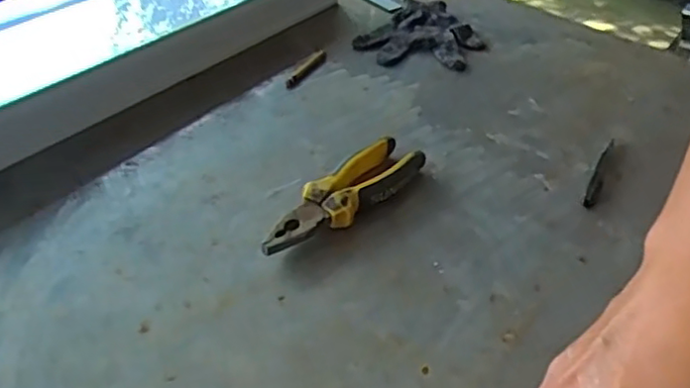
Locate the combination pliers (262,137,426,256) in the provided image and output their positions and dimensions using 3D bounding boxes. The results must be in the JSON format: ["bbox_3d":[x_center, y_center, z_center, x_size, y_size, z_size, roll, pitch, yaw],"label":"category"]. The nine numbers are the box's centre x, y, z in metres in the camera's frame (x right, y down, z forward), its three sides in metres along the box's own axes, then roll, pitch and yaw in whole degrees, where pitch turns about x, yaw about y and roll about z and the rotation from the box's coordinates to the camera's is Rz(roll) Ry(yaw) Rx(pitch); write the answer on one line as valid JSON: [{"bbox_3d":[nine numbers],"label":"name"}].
[{"bbox_3d":[-0.001,0.002,0.571,0.048,0.029,0.188,31,46,30],"label":"combination pliers"}]

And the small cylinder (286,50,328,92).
[{"bbox_3d":[-0.045,-0.149,0.772,0.015,0.012,0.089,19,41,18],"label":"small cylinder"}]

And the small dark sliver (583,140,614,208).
[{"bbox_3d":[0.251,-0.022,0.634,0.012,0.005,0.120,20,42,20],"label":"small dark sliver"}]

